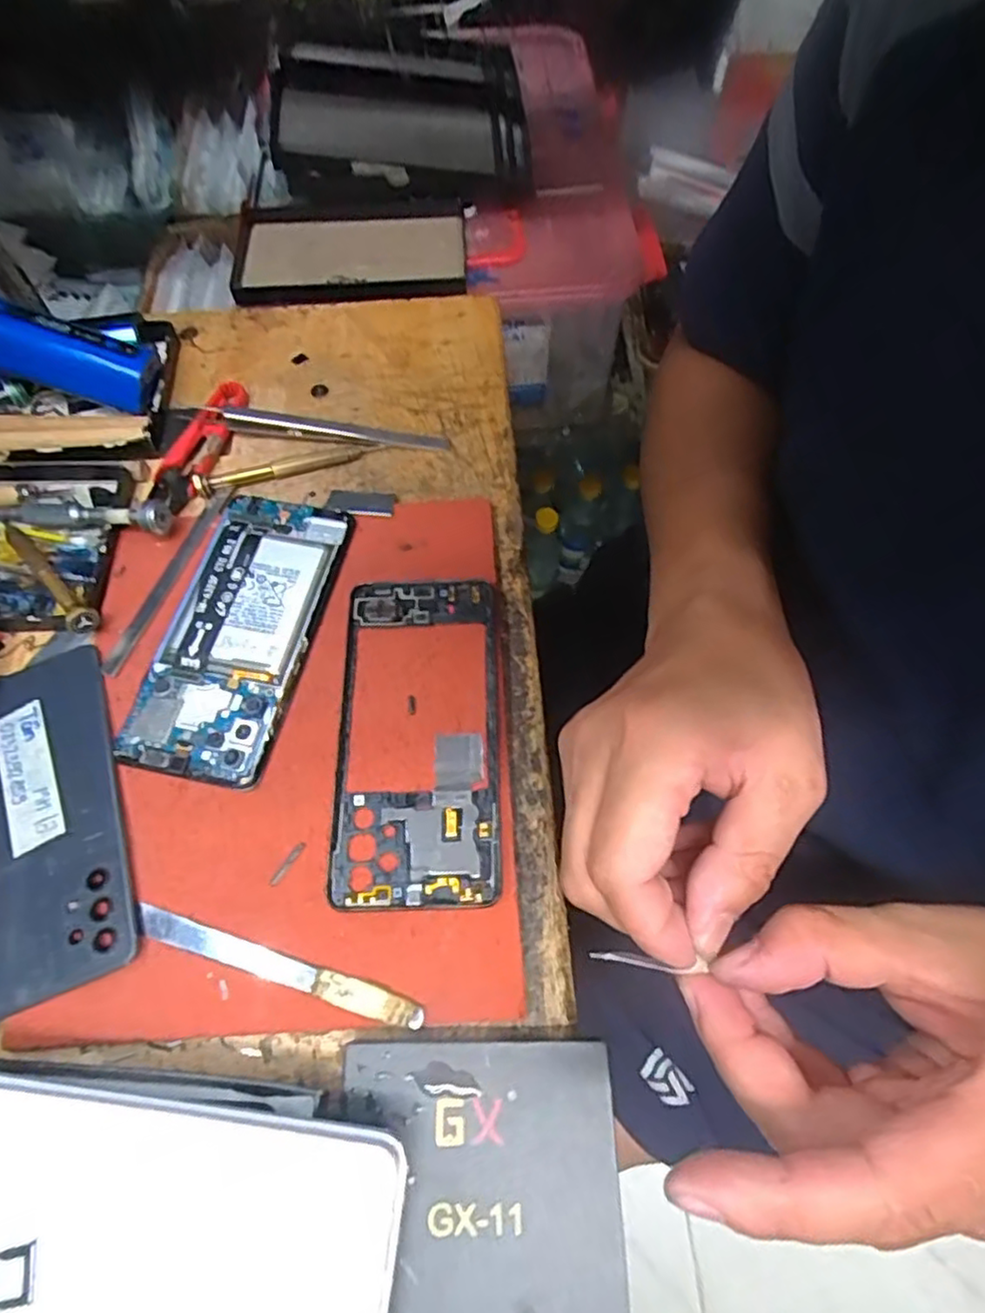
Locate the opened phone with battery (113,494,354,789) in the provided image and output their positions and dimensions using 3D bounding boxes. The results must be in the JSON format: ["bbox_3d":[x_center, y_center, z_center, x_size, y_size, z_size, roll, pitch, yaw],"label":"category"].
[{"bbox_3d":[-0.125,-0.014,0.328,0.072,0.011,0.151,10,64,5],"label":"opened phone with battery"}]

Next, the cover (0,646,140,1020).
[{"bbox_3d":[-0.200,0.070,0.293,0.069,0.010,0.151,-19,65,-9],"label":"cover"}]

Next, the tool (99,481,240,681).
[{"bbox_3d":[-0.168,-0.043,0.348,0.012,0.006,0.120,18,65,8],"label":"tool"}]

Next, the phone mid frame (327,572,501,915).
[{"bbox_3d":[-0.034,0.033,0.308,0.072,0.005,0.157,-1,64,0],"label":"phone mid frame"}]

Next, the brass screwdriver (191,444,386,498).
[{"bbox_3d":[-0.118,-0.112,0.385,0.107,0.013,0.009,-20,65,-10],"label":"brass screwdriver"}]

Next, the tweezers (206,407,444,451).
[{"bbox_3d":[-0.097,-0.136,0.394,0.137,0.020,0.012,5,64,2],"label":"tweezers"}]

